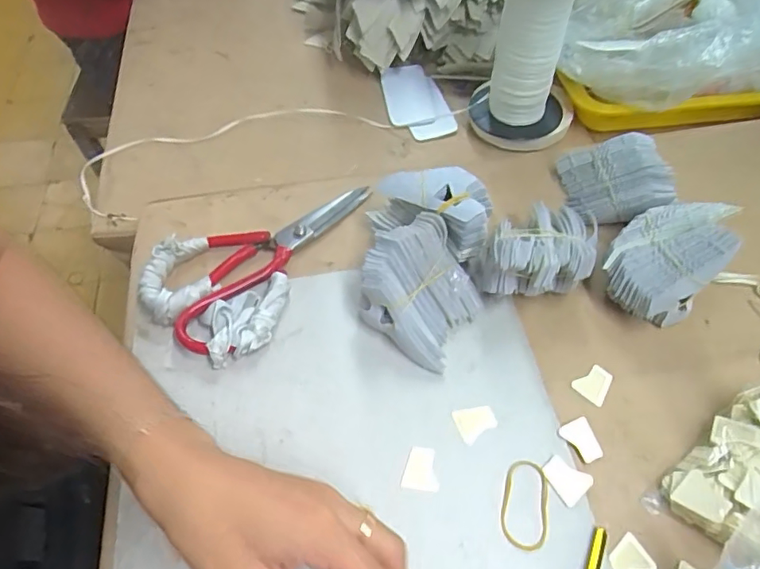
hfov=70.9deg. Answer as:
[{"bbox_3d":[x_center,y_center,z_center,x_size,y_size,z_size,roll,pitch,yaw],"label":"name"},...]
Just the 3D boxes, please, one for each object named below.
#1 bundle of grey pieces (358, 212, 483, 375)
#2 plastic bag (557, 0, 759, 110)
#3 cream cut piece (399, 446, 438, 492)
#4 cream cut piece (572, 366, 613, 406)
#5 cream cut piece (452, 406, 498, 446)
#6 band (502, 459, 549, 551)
[{"bbox_3d":[0.030,0.001,0.409,0.088,0.055,0.091,26,61,18],"label":"bundle of grey pieces"},{"bbox_3d":[0.316,-0.271,0.559,0.216,0.094,0.202,15,58,11],"label":"plastic bag"},{"bbox_3d":[0.028,0.124,0.359,0.023,0.004,0.027,5,57,5],"label":"cream cut piece"},{"bbox_3d":[0.158,0.072,0.392,0.024,0.004,0.028,34,64,22],"label":"cream cut piece"},{"bbox_3d":[0.068,0.096,0.375,0.028,0.004,0.025,-20,58,-11],"label":"cream cut piece"},{"bbox_3d":[0.095,0.144,0.348,0.029,0.004,0.054,10,61,5],"label":"band"}]

